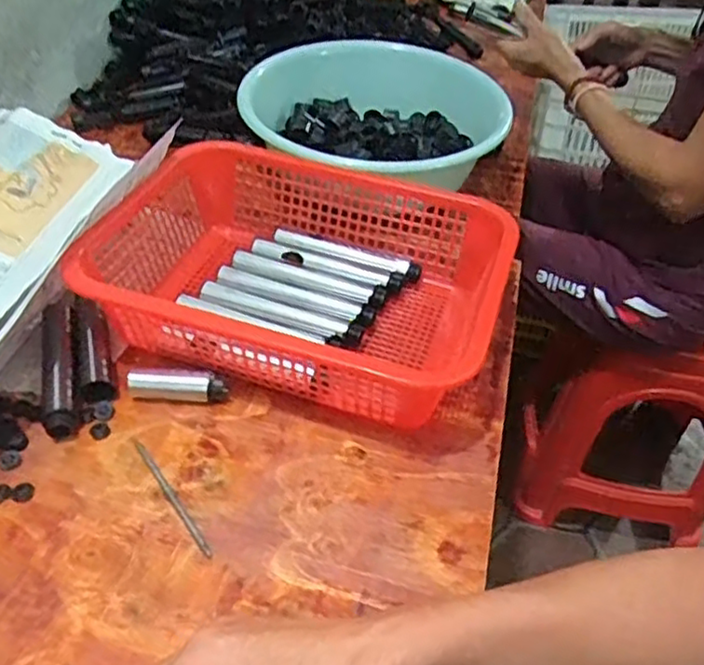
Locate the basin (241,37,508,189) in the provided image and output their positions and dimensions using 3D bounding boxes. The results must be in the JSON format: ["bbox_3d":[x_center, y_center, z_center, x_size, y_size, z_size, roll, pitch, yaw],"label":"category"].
[{"bbox_3d":[0.016,-0.237,0.781,0.281,0.112,0.265,3,43,-3],"label":"basin"}]

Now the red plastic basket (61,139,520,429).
[{"bbox_3d":[-0.054,-0.047,0.612,0.356,0.099,0.247,15,44,11],"label":"red plastic basket"}]

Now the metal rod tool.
[{"bbox_3d":[-0.130,0.117,0.490,0.007,0.004,0.114,-25,50,-28],"label":"metal rod tool"}]

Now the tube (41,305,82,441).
[{"bbox_3d":[-0.243,0.029,0.565,0.027,0.029,0.147,-9,45,-15],"label":"tube"}]

